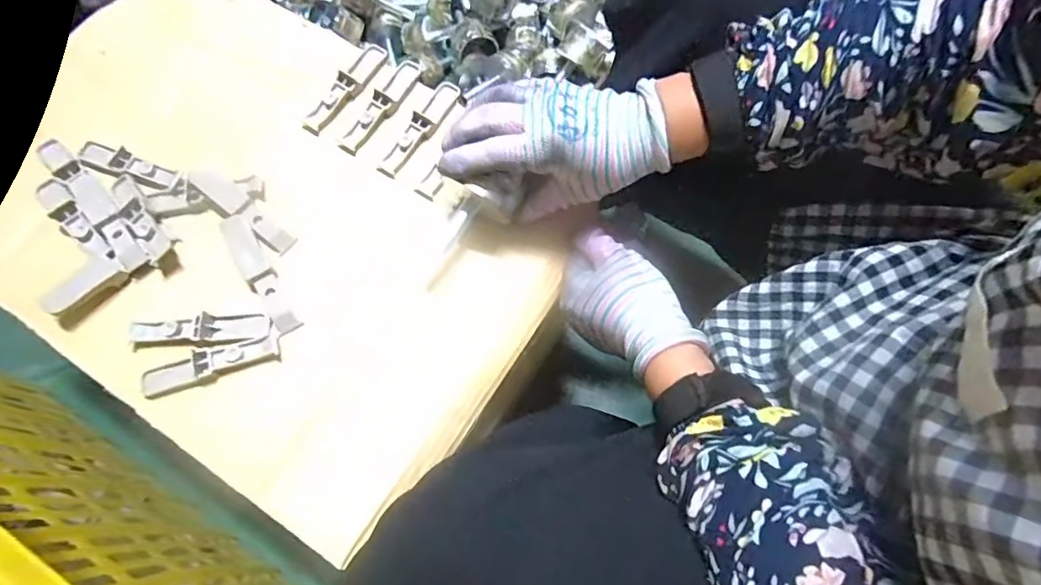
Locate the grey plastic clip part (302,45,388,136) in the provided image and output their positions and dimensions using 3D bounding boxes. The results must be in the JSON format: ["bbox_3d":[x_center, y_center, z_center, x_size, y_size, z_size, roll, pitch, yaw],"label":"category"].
[{"bbox_3d":[-0.154,-0.181,0.471,0.019,0.015,0.101,31,72,11],"label":"grey plastic clip part"}]

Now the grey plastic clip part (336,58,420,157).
[{"bbox_3d":[-0.119,-0.161,0.459,0.024,0.015,0.099,27,71,10],"label":"grey plastic clip part"}]

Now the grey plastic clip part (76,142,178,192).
[{"bbox_3d":[-0.326,-0.106,0.441,0.092,0.009,0.022,20,70,7],"label":"grey plastic clip part"}]

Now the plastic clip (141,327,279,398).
[{"bbox_3d":[-0.224,0.052,0.387,0.095,0.008,0.022,-18,70,-7],"label":"plastic clip"}]

